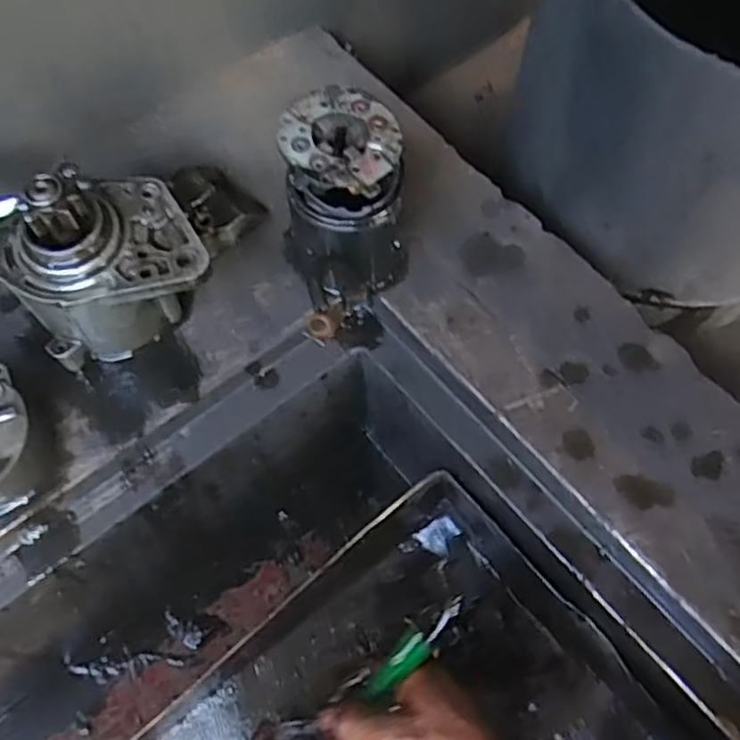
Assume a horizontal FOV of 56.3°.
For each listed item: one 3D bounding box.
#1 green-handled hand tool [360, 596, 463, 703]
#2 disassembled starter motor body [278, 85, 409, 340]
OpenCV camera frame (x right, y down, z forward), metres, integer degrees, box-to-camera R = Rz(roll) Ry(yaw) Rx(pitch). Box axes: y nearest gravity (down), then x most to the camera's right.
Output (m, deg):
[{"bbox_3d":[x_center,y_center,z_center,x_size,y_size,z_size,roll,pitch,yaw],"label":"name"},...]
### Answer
[{"bbox_3d":[0.027,0.173,0.427,0.016,0.009,0.091,45,100,19],"label":"green-handled hand tool"},{"bbox_3d":[-0.016,-0.103,0.463,0.085,0.151,0.079,-26,67,-12],"label":"disassembled starter motor body"}]

